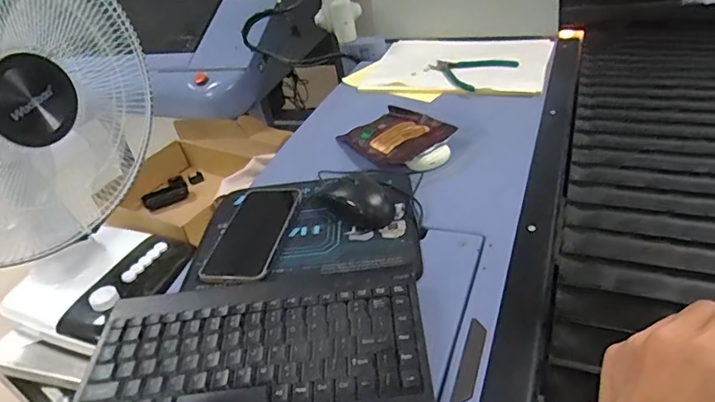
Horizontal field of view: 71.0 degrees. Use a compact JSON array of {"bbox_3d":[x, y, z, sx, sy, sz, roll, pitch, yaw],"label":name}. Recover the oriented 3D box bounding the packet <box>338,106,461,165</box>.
[{"bbox_3d":[0.059,-0.102,0.749,0.122,0.020,0.151,-34,39,-20],"label":"packet"}]

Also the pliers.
[{"bbox_3d":[0.190,-0.230,0.864,0.109,0.008,0.126,-29,40,-17],"label":"pliers"}]

